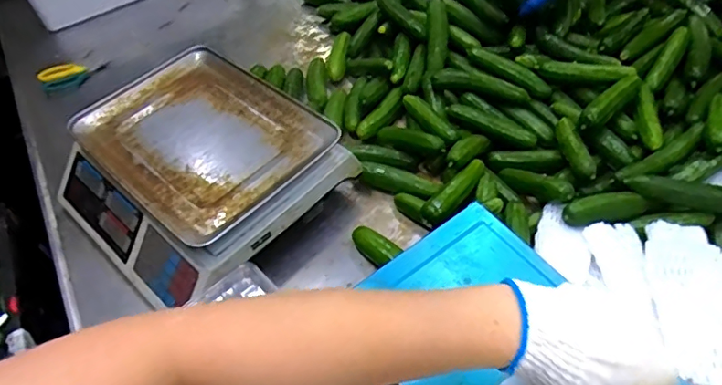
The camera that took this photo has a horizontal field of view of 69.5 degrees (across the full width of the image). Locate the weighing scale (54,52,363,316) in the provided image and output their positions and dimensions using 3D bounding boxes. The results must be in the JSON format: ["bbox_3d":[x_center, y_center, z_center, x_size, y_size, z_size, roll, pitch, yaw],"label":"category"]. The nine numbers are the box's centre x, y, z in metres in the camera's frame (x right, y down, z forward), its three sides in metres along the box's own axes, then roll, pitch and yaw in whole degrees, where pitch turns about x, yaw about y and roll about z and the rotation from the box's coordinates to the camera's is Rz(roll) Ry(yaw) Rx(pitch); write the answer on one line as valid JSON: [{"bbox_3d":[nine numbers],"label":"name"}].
[{"bbox_3d":[-0.227,-0.024,0.717,0.327,0.120,0.295,34,61,28],"label":"weighing scale"}]

